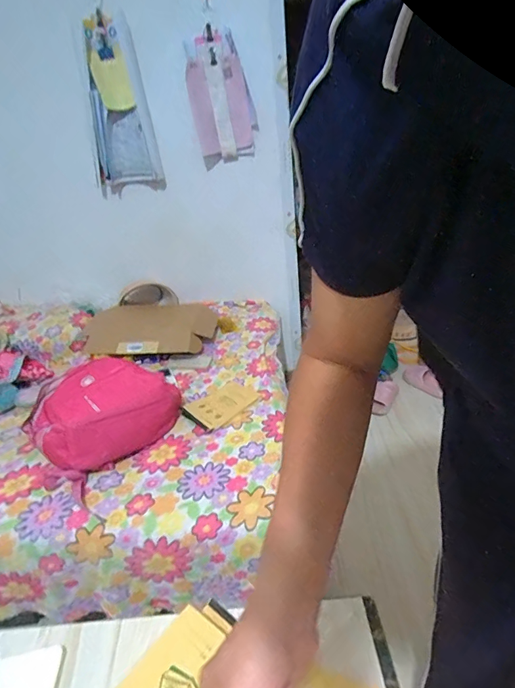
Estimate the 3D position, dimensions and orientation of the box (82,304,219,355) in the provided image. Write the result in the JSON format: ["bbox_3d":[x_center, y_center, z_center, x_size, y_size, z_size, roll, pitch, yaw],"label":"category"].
[{"bbox_3d":[-0.403,-0.051,1.538,0.489,0.068,0.362,-6,27,-1],"label":"box"}]

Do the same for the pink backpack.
[{"bbox_3d":[-0.464,0.158,1.145,0.468,0.129,0.367,22,40,39],"label":"pink backpack"}]

